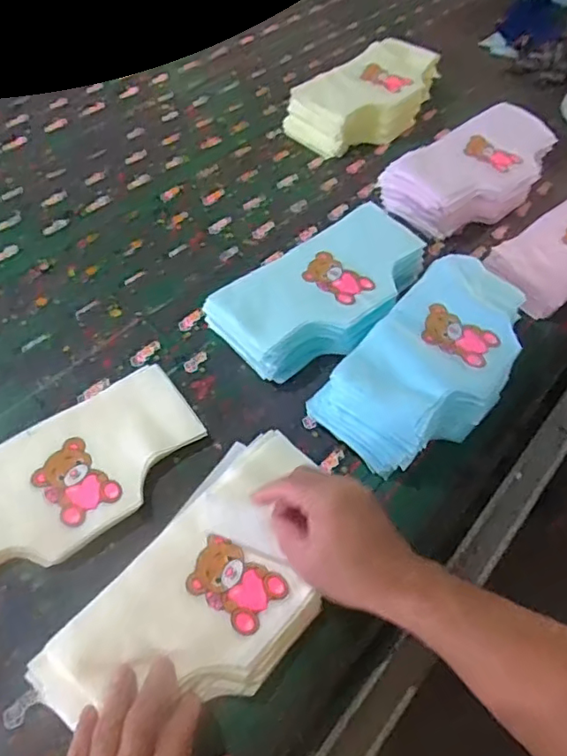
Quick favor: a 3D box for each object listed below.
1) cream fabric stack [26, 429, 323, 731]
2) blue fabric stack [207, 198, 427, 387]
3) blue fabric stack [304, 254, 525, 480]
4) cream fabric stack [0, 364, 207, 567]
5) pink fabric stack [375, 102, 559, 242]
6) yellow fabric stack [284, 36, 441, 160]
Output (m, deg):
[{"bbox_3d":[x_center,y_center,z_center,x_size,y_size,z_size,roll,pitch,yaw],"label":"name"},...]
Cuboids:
[{"bbox_3d":[-0.056,0.184,0.504,0.159,0.026,0.299,33,58,18],"label":"cream fabric stack"},{"bbox_3d":[0.060,-0.110,0.709,0.294,0.057,0.148,-37,64,-27],"label":"blue fabric stack"},{"bbox_3d":[0.177,-0.022,0.646,0.150,0.075,0.293,35,58,20],"label":"blue fabric stack"},{"bbox_3d":[-0.217,0.100,0.553,0.289,0.023,0.133,-32,62,-25],"label":"cream fabric stack"},{"bbox_3d":[0.301,-0.325,0.870,0.303,0.069,0.155,-33,63,-25],"label":"pink fabric stack"},{"bbox_3d":[0.140,-0.484,0.963,0.303,0.079,0.149,-36,64,-27],"label":"yellow fabric stack"}]

